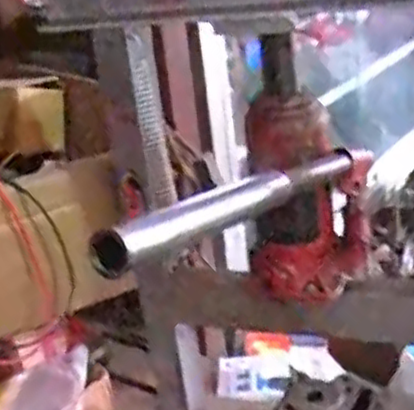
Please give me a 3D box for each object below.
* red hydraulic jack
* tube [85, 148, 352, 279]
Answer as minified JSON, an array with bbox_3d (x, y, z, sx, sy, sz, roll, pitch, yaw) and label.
[{"bbox_3d":[0.092,-0.026,0.641,0.085,0.222,0.080,4,27,24],"label":"red hydraulic jack"},{"bbox_3d":[0.030,-0.006,0.485,0.024,0.021,0.326,7,14,29],"label":"tube"}]

